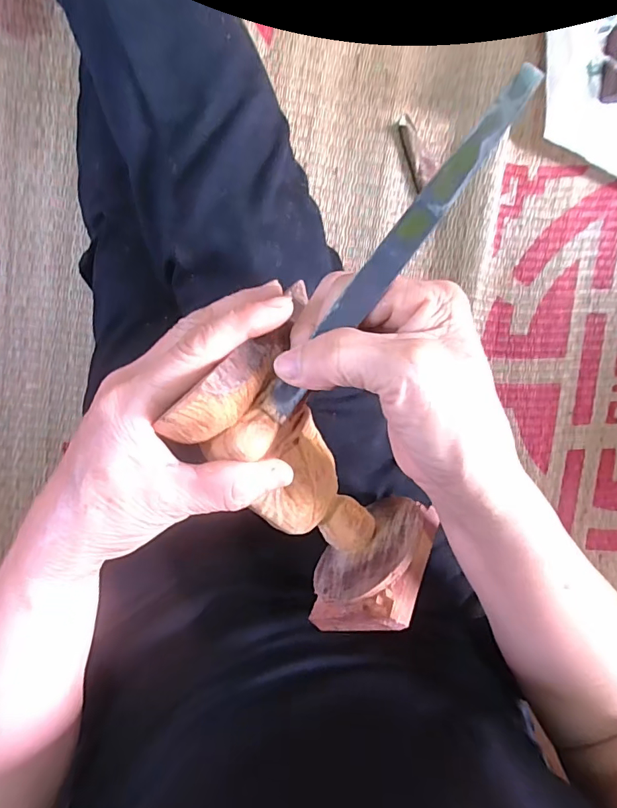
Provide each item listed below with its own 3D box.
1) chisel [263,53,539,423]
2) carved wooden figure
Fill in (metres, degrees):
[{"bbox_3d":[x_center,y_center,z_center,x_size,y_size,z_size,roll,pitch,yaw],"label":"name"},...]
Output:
[{"bbox_3d":[0.032,-0.057,0.192,0.013,0.004,0.163,35,108,-9],"label":"chisel"},{"bbox_3d":[0.004,0.042,0.251,0.090,0.084,0.174,-35,120,0],"label":"carved wooden figure"}]

